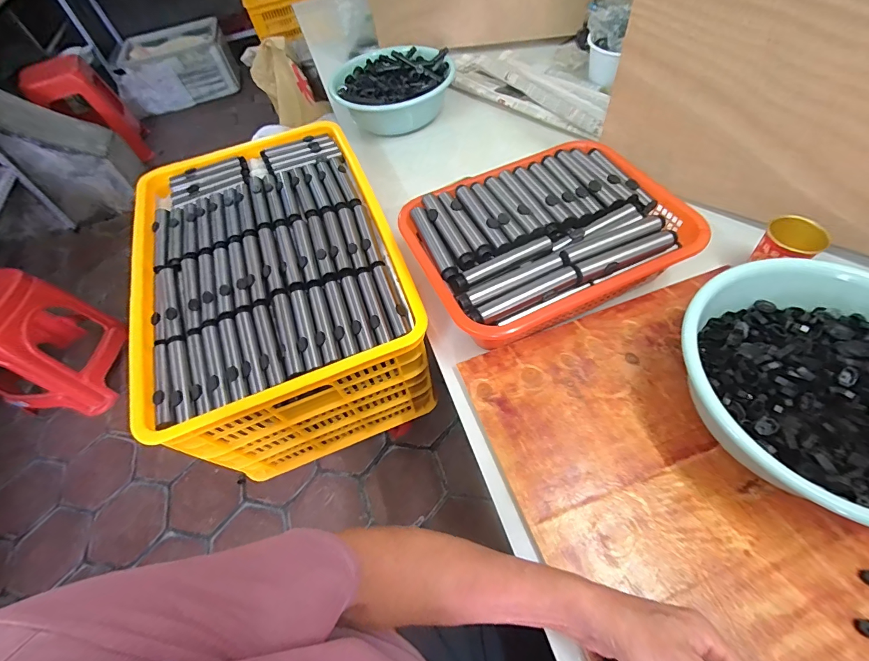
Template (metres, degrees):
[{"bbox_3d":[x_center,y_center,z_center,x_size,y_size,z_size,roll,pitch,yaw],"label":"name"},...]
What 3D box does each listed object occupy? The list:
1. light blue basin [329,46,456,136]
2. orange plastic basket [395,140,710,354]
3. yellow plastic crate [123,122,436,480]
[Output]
[{"bbox_3d":[-0.104,-0.602,0.958,0.282,0.087,0.245,-25,57,-9],"label":"light blue basin"},{"bbox_3d":[0.161,-0.147,0.598,0.386,0.091,0.287,-22,57,-7],"label":"orange plastic basket"},{"bbox_3d":[-0.291,-0.076,0.782,0.417,0.294,0.574,-23,57,-8],"label":"yellow plastic crate"}]

